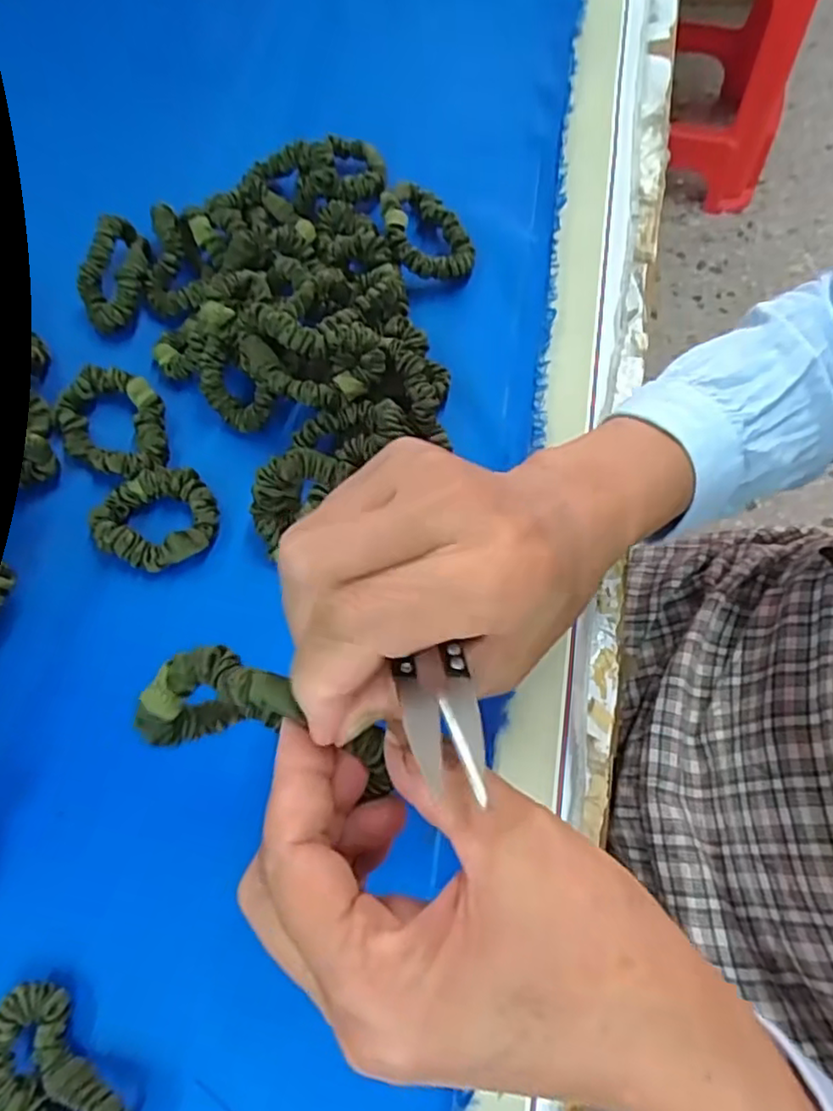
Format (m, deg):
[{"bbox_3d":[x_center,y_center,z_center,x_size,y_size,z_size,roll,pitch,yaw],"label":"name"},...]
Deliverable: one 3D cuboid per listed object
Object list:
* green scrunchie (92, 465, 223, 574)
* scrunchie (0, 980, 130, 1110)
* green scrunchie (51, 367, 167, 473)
[{"bbox_3d":[-0.136,-0.018,0.340,0.059,0.020,0.052,-26,69,-11],"label":"green scrunchie"},{"bbox_3d":[-0.138,0.202,0.245,0.036,0.020,0.070,-42,72,-16],"label":"scrunchie"},{"bbox_3d":[-0.167,-0.073,0.351,0.053,0.018,0.061,-9,67,-4],"label":"green scrunchie"}]

